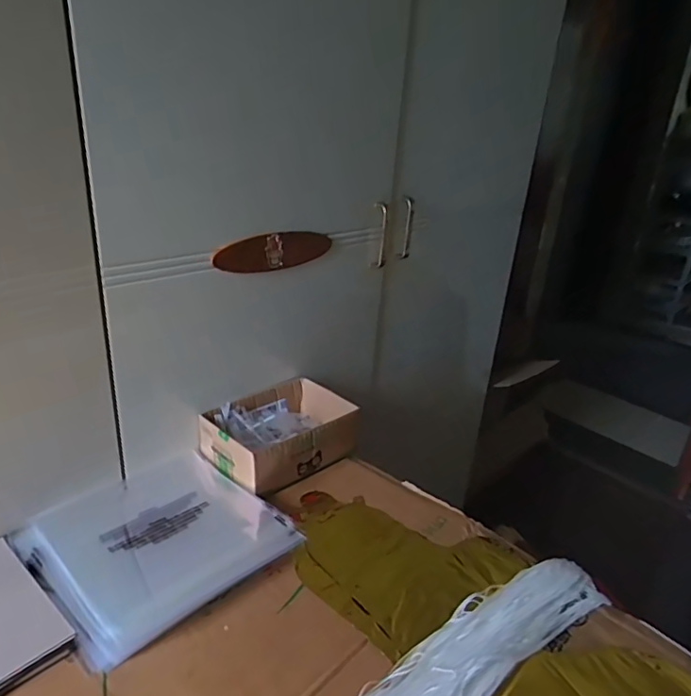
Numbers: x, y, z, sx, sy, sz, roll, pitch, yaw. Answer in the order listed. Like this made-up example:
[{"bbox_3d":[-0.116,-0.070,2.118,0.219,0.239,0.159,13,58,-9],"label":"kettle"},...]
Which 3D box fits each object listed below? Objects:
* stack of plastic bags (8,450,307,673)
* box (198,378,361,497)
[{"bbox_3d":[-0.204,0.200,0.577,0.227,0.022,0.221,-19,33,-41],"label":"stack of plastic bags"},{"bbox_3d":[-0.086,0.114,0.724,0.188,0.062,0.136,-17,34,-42],"label":"box"}]

